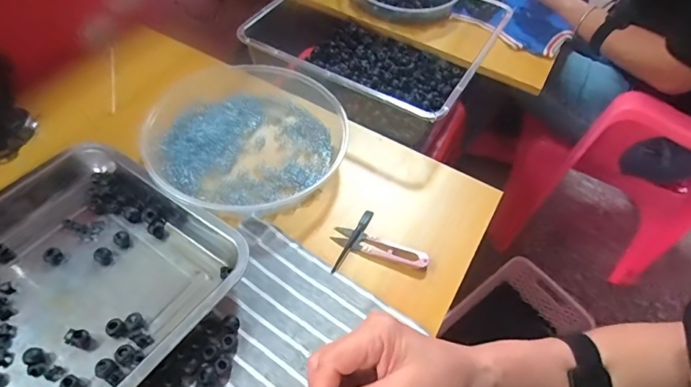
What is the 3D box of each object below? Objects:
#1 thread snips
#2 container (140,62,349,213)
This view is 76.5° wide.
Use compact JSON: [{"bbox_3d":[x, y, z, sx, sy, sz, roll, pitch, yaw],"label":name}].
[{"bbox_3d":[0.036,0.057,0.462,0.104,0.014,0.026,22,55,11],"label":"thread snips"},{"bbox_3d":[-0.127,-0.080,0.522,0.235,0.047,0.226,3,54,-3],"label":"container"}]

